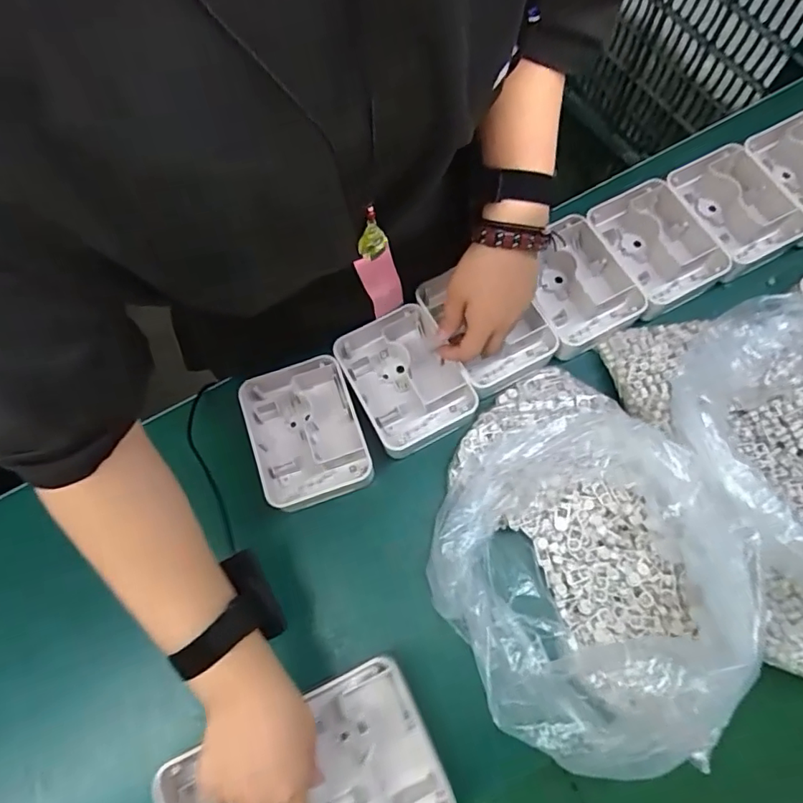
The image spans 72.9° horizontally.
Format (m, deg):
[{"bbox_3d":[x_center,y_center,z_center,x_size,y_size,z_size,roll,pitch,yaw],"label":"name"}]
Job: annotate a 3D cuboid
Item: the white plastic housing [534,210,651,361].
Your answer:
[{"bbox_3d":[0.176,-0.118,0.568,0.100,0.044,0.130,-23,72,-6],"label":"white plastic housing"}]

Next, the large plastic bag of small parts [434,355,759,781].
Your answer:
[{"bbox_3d":[0.137,0.114,0.435,0.223,0.117,0.303,-24,72,-7],"label":"large plastic bag of small parts"}]

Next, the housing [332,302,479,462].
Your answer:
[{"bbox_3d":[0.005,-0.019,0.535,0.101,0.049,0.126,-28,73,-8],"label":"housing"}]

